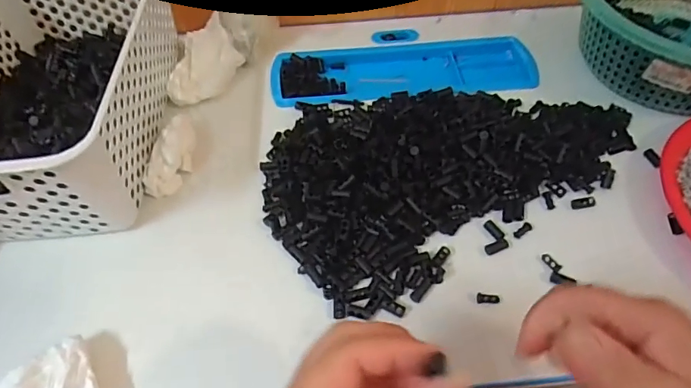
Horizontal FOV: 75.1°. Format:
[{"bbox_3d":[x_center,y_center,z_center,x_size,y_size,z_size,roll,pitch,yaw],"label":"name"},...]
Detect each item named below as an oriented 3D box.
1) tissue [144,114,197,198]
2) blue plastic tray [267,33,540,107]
[{"bbox_3d":[-0.159,-0.037,0.417,0.030,0.029,0.082,10,55,8],"label":"tissue"},{"bbox_3d":[0.065,-0.138,0.509,0.288,0.020,0.099,-5,55,-3],"label":"blue plastic tray"}]

